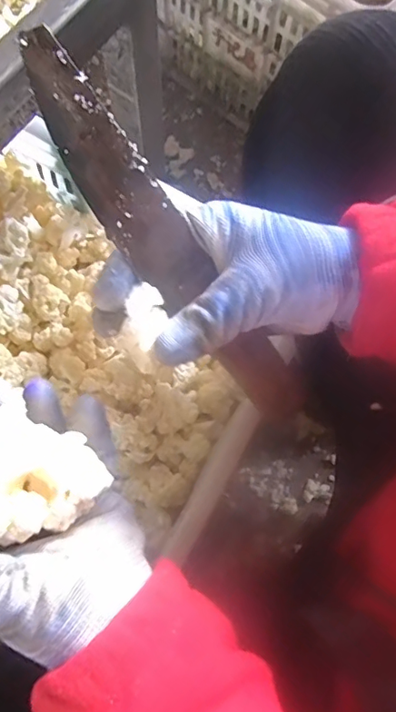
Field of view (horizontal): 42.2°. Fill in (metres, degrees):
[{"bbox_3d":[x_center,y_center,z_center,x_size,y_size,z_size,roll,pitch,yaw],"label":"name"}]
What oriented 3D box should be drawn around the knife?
[{"bbox_3d":[-0.011,-0.045,0.254,0.032,0.010,0.219,-43,114,-11],"label":"knife"}]

